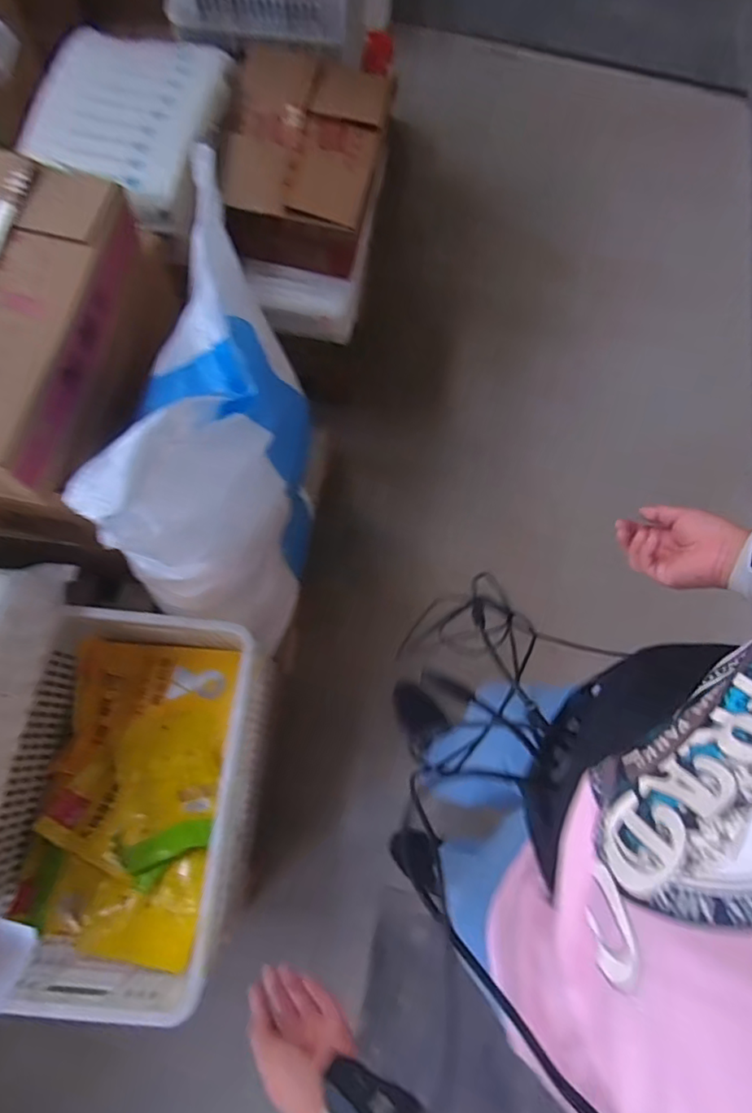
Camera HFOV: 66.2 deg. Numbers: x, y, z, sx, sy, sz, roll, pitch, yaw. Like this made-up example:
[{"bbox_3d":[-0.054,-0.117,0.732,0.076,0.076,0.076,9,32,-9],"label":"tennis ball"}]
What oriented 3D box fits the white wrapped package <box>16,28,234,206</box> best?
[{"bbox_3d":[-0.423,-0.778,0.988,0.290,0.061,0.381,11,76,4],"label":"white wrapped package"}]

